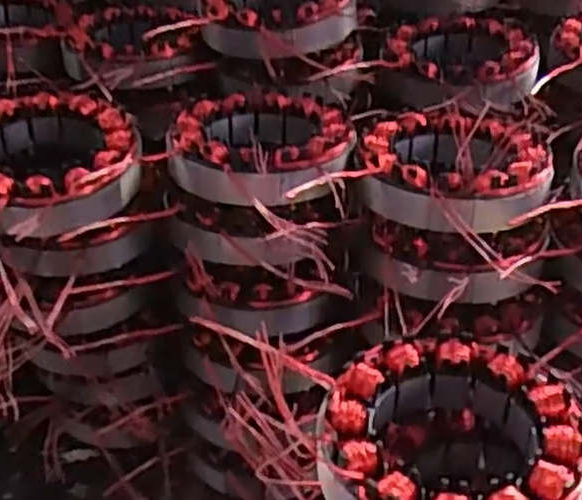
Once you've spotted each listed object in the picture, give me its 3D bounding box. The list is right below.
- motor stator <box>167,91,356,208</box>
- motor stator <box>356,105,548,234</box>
[{"bbox_3d":[-0.011,-0.048,0.376,0.081,0.026,0.089,1,36,-1],"label":"motor stator"},{"bbox_3d":[0.074,-0.038,0.369,0.082,0.030,0.088,1,36,-1],"label":"motor stator"}]

